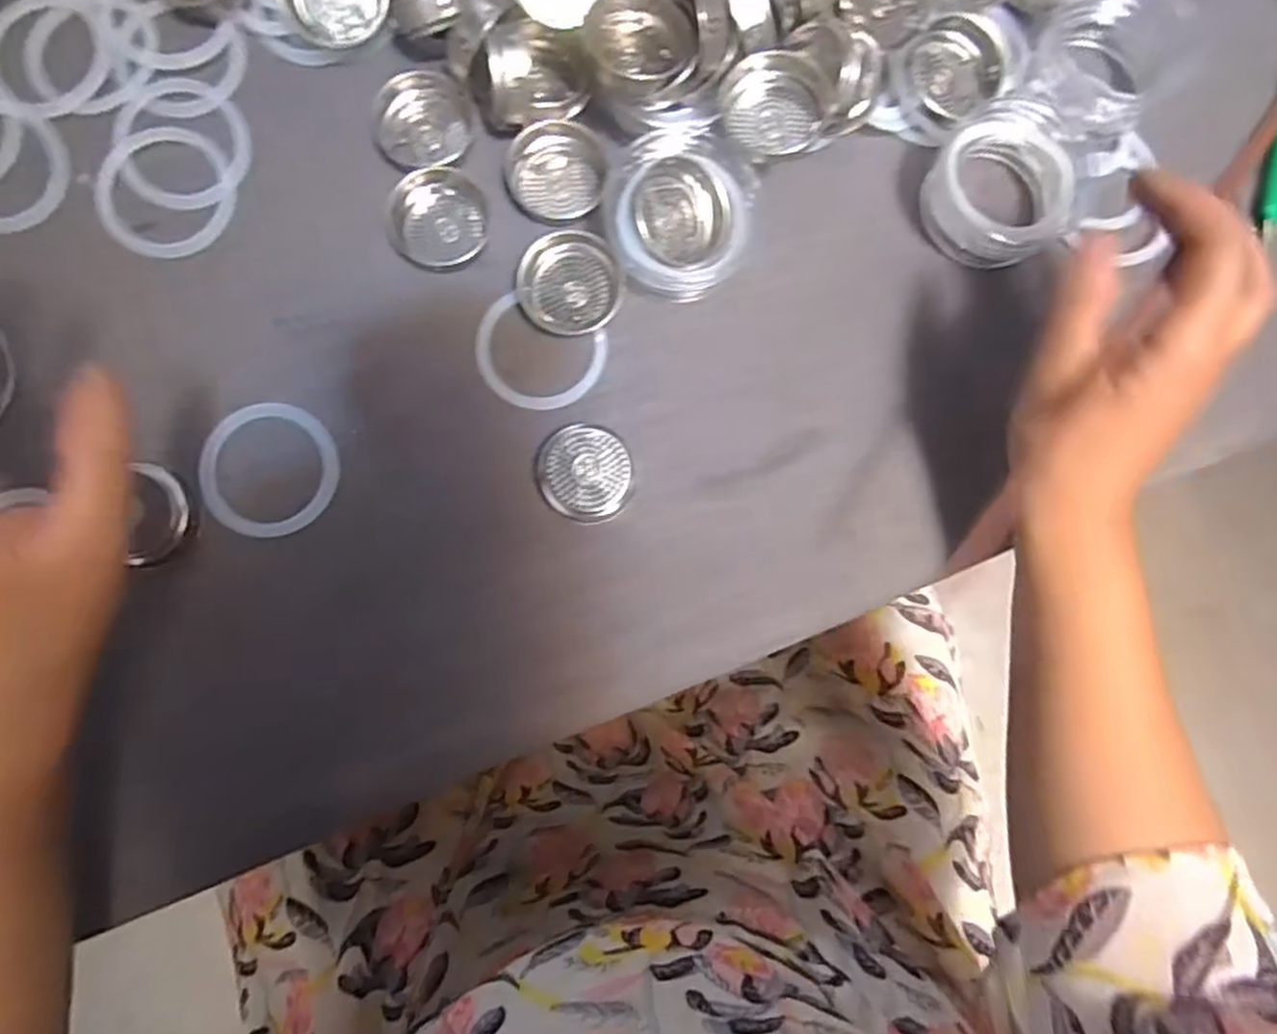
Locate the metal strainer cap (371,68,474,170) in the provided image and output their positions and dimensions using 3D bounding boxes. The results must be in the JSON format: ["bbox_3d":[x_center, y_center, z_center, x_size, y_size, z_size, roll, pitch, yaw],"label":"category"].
[{"bbox_3d":[-0.098,-0.182,0.341,0.043,0.016,0.043,0,85,-3],"label":"metal strainer cap"}]

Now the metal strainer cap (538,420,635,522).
[{"bbox_3d":[-0.023,-0.020,0.328,0.043,0.017,0.041,0,85,-3],"label":"metal strainer cap"}]

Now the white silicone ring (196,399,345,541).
[{"bbox_3d":[-0.162,-0.022,0.324,0.058,0.004,0.060,0,85,-3],"label":"white silicone ring"}]

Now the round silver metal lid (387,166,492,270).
[{"bbox_3d":[-0.090,-0.135,0.335,0.039,0.013,0.043,11,85,-2],"label":"round silver metal lid"}]

